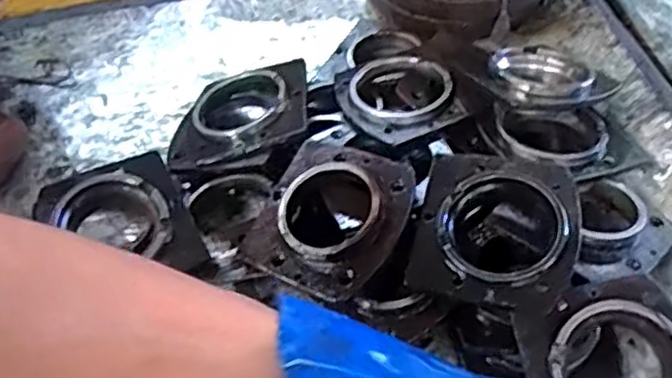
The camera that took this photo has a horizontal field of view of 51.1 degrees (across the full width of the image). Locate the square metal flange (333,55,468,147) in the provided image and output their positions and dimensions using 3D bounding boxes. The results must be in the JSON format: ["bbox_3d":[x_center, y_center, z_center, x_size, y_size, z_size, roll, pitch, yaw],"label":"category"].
[{"bbox_3d":[0.072,-0.106,0.812,0.124,0.026,0.130,-22,53,-5],"label":"square metal flange"}]

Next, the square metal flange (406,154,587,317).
[{"bbox_3d":[0.157,0.033,0.672,0.144,0.029,0.161,12,53,15],"label":"square metal flange"}]

